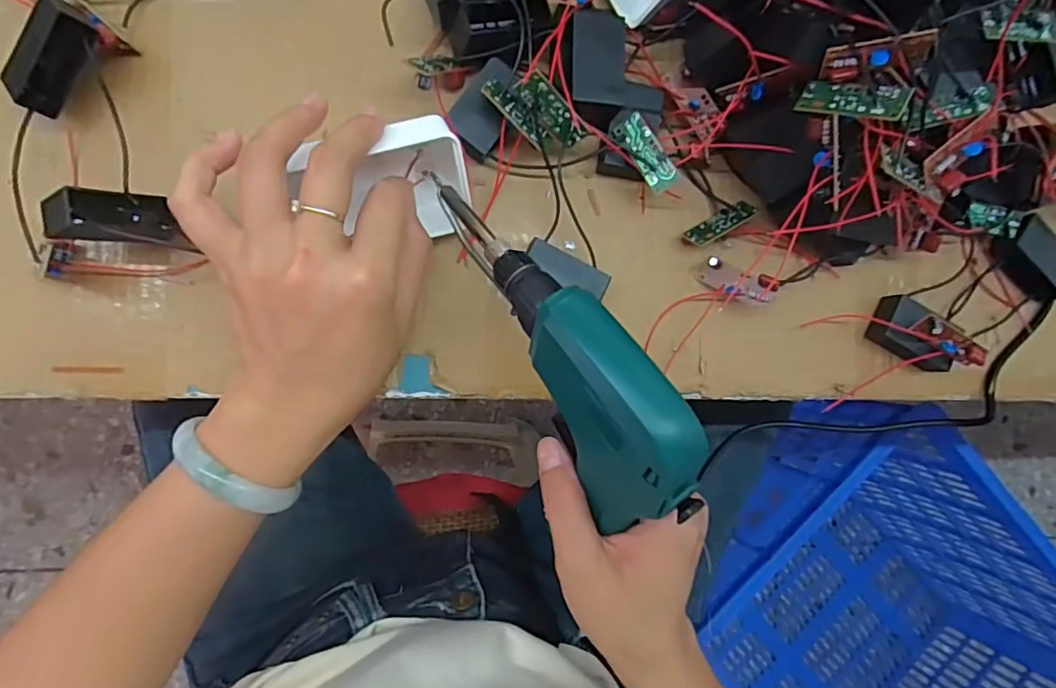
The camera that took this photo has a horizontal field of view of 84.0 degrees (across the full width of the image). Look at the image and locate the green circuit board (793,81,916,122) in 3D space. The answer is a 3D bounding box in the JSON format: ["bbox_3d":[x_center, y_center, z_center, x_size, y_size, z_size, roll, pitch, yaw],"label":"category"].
[{"bbox_3d":[0.147,-0.111,0.265,0.016,0.047,0.004,-56,140,-7],"label":"green circuit board"}]

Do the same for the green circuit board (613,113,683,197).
[{"bbox_3d":[0.064,-0.103,0.316,0.017,0.004,0.045,-35,79,13],"label":"green circuit board"}]

